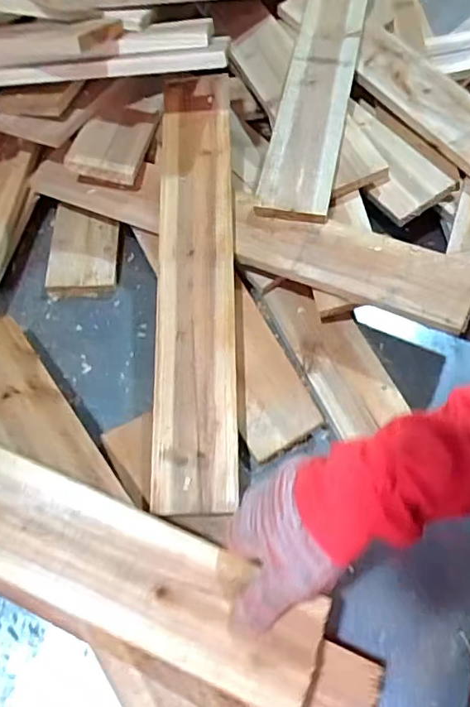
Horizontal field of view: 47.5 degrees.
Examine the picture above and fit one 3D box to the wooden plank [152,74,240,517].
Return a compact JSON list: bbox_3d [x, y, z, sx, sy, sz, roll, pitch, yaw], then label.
[{"bbox_3d":[-0.042,-0.096,0.558,0.080,0.018,0.499,-3,69,1],"label":"wooden plank"}]

